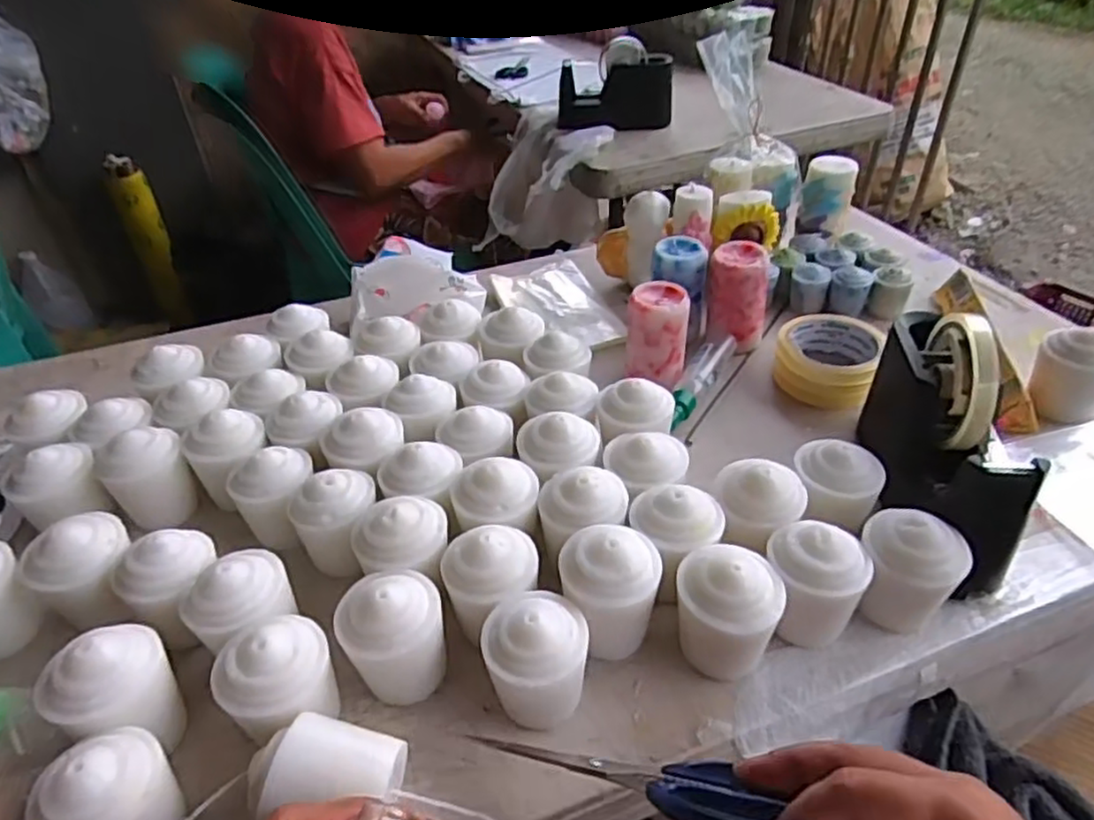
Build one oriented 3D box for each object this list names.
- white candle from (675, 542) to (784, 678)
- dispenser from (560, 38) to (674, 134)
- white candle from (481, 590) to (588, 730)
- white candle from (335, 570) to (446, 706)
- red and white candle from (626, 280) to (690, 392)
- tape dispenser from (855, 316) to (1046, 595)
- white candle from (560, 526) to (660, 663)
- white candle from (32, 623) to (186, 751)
[{"bbox_3d":[0.101,0.118,0.401,0.054,0.072,0.048,22,46,27],"label":"white candle"},{"bbox_3d":[0.114,-0.538,1.180,0.187,0.127,0.058,-5,40,-3],"label":"dispenser"},{"bbox_3d":[-0.005,0.139,0.384,0.055,0.067,0.053,-2,40,1],"label":"white candle"},{"bbox_3d":[-0.086,0.128,0.401,0.054,0.065,0.052,-2,40,1],"label":"white candle"},{"bbox_3d":[0.095,-0.065,0.610,0.050,0.075,0.052,1,40,5],"label":"red and white candle"},{"bbox_3d":[0.258,0.022,0.471,0.060,0.140,0.190,-4,40,-1],"label":"tape dispenser"},{"bbox_3d":[0.037,0.108,0.410,0.057,0.068,0.052,1,40,4],"label":"white candle"},{"bbox_3d":[-0.227,0.152,0.370,0.056,0.067,0.048,-20,43,-20],"label":"white candle"}]

